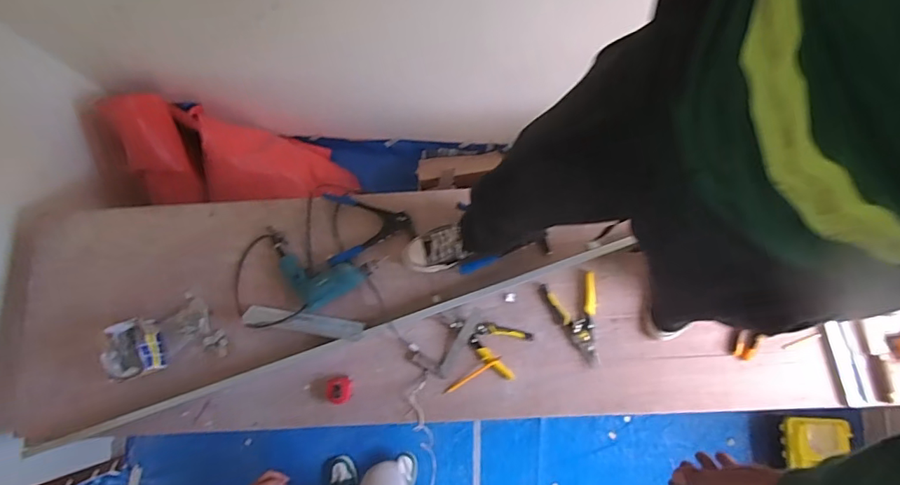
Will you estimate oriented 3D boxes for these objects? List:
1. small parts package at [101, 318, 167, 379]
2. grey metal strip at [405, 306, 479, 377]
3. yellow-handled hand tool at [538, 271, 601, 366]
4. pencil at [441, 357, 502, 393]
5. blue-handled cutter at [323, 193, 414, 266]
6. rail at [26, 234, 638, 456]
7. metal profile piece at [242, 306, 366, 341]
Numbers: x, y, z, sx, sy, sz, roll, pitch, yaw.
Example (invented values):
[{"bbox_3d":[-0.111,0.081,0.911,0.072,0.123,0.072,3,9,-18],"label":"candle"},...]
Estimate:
[{"bbox_3d":[-0.789,0.260,1.230,0.121,0.066,0.143,-17,79,-1],"label":"small parts package"},{"bbox_3d":[-0.012,0.240,1.276,0.111,0.015,0.199,32,79,7],"label":"grey metal strip"},{"bbox_3d":[0.337,0.200,1.279,0.139,0.022,0.222,-15,78,-4],"label":"yellow-handled hand tool"},{"bbox_3d":[0.057,0.335,1.251,0.168,0.007,0.013,-31,79,-7],"label":"pencil"},{"bbox_3d":[-0.227,-0.064,1.322,0.228,0.019,0.191,-15,78,-4],"label":"blue-handled cutter"},{"bbox_3d":[-0.265,0.242,1.246,1.558,0.049,0.037,-19,79,-1],"label":"rail"},{"bbox_3d":[-0.375,0.202,1.265,0.308,0.016,0.051,8,77,1],"label":"metal profile piece"}]

